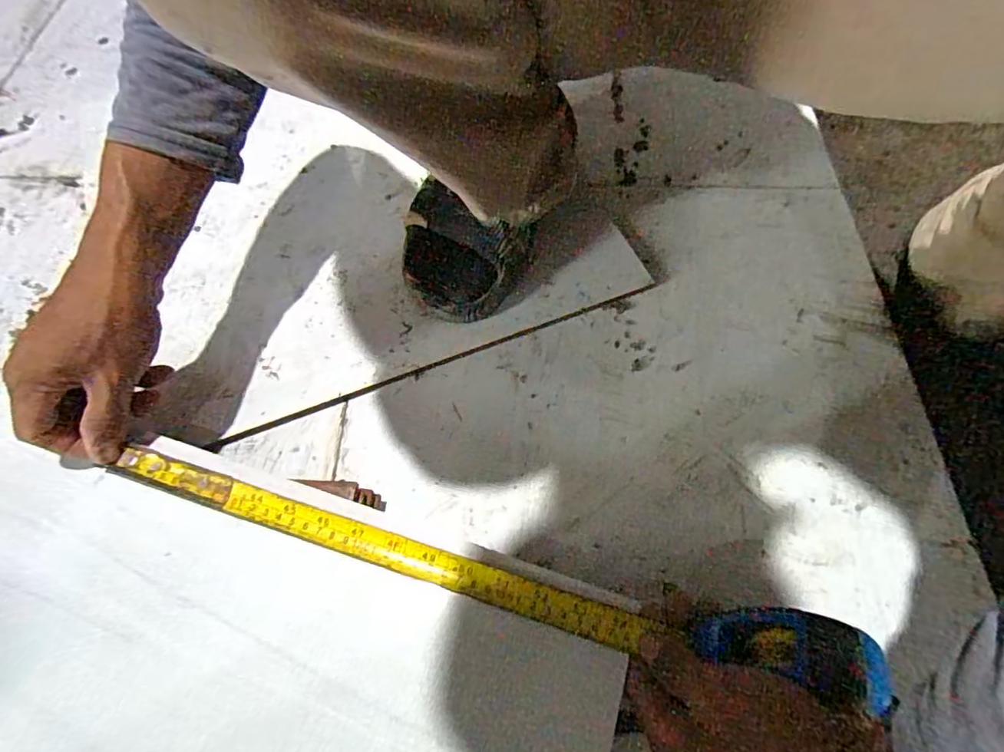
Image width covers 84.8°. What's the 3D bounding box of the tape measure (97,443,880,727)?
[{"bbox_3d":[-0.035,0.115,0.348,0.472,0.055,0.038,10,62,14],"label":"tape measure"}]

